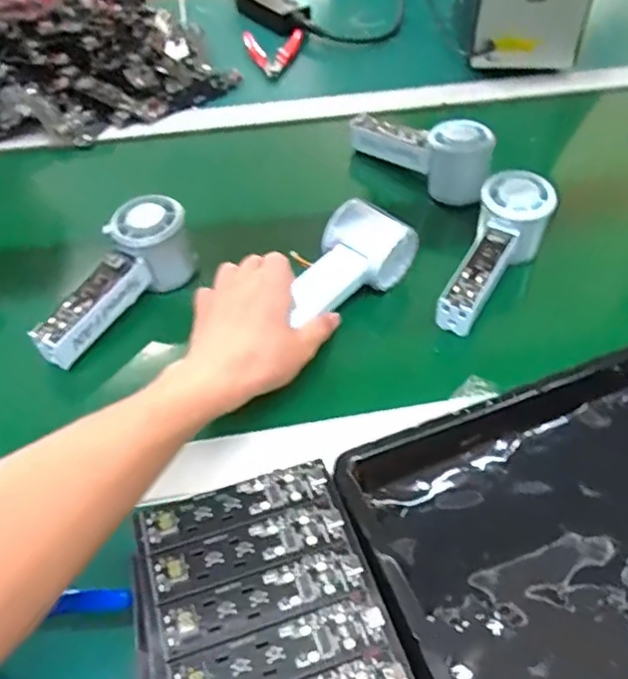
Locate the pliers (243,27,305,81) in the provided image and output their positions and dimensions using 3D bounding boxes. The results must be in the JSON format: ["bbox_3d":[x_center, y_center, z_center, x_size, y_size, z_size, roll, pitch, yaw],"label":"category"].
[{"bbox_3d":[-0.048,-0.361,0.811,0.077,0.020,0.110,-6,47,-4],"label":"pliers"}]

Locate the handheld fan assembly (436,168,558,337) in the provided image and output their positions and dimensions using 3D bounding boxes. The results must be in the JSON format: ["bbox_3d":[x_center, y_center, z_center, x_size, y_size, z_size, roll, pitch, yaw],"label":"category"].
[{"bbox_3d":[0.146,-0.075,0.519,0.057,0.065,0.157,26,50,21],"label":"handheld fan assembly"}]

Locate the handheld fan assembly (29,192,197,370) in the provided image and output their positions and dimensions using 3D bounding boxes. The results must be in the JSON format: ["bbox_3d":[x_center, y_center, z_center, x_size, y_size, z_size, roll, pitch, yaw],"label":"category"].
[{"bbox_3d":[-0.153,-0.039,0.503,0.050,0.070,0.157,26,67,22],"label":"handheld fan assembly"}]

